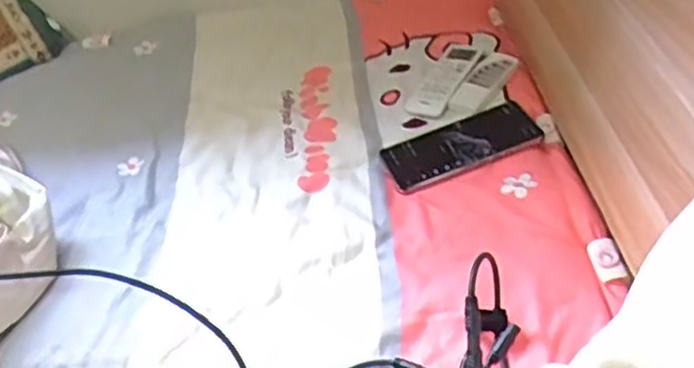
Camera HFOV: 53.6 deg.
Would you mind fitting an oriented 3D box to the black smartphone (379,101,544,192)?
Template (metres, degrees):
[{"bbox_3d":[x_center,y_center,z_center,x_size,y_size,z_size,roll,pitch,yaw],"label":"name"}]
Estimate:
[{"bbox_3d":[0.122,-0.045,0.756,0.164,0.014,0.087,-22,38,-2],"label":"black smartphone"}]

